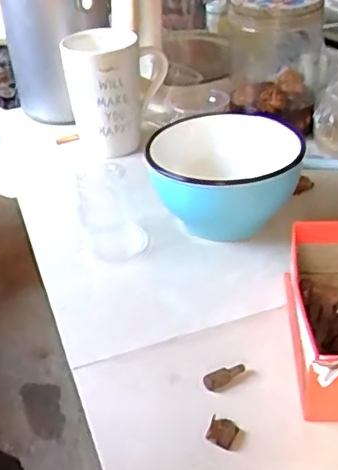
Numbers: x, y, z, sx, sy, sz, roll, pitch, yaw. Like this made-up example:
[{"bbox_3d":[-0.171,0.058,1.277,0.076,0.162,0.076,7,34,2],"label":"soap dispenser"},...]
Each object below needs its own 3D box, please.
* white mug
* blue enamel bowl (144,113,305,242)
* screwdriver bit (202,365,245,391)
[{"bbox_3d":[-0.065,-0.161,0.691,0.098,0.122,0.084,-8,34,-6],"label":"white mug"},{"bbox_3d":[0.050,-0.049,0.560,0.133,0.078,0.133,-2,34,2],"label":"blue enamel bowl"},{"bbox_3d":[0.038,0.093,0.409,0.032,0.009,0.008,-19,37,-22],"label":"screwdriver bit"}]

